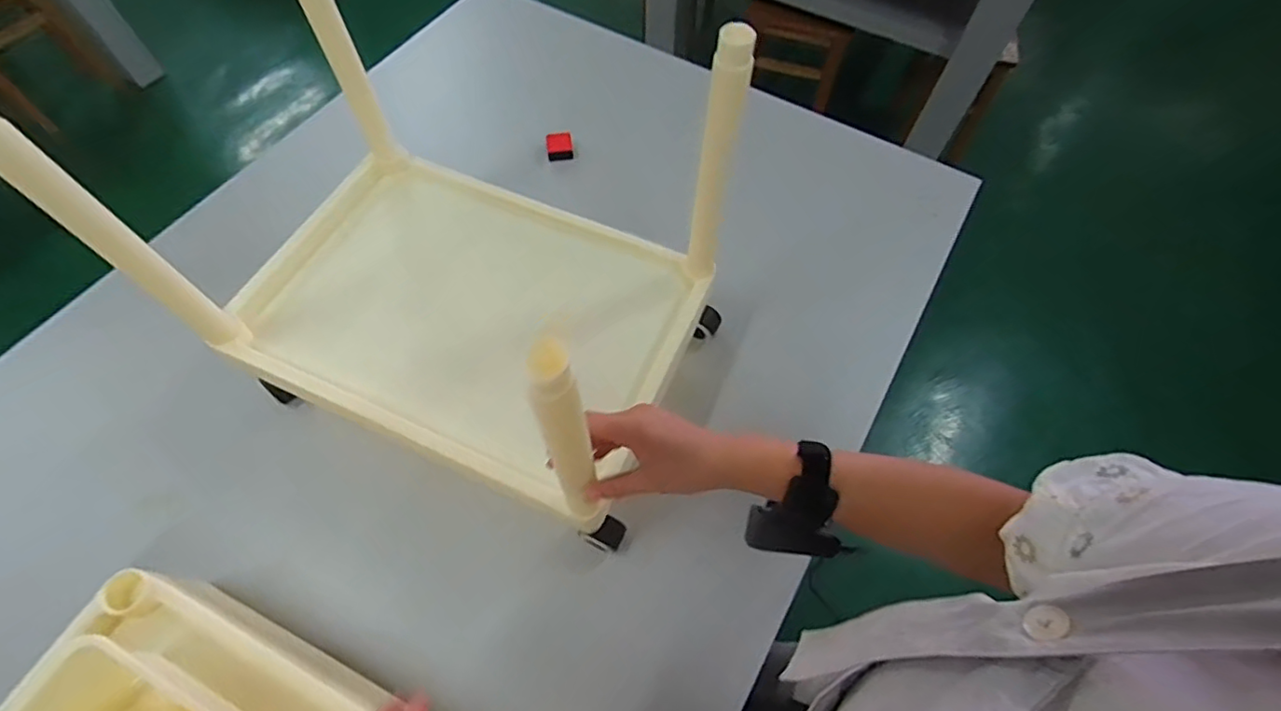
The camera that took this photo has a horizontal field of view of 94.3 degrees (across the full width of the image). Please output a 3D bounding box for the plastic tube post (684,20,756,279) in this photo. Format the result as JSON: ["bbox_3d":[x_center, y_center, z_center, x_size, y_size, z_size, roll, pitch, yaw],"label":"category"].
[{"bbox_3d":[0.070,-0.172,0.565,0.030,0.281,0.034,2,62,1],"label":"plastic tube post"}]

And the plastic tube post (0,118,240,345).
[{"bbox_3d":[-0.443,-0.093,0.507,0.029,0.281,0.033,34,67,16],"label":"plastic tube post"}]

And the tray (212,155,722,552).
[{"bbox_3d":[-0.193,-0.030,0.721,0.482,0.139,0.328,21,64,10],"label":"tray"}]

